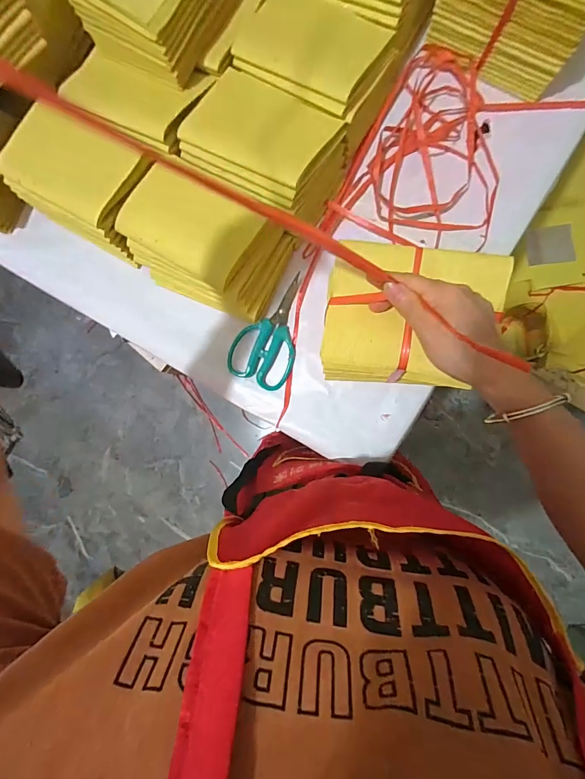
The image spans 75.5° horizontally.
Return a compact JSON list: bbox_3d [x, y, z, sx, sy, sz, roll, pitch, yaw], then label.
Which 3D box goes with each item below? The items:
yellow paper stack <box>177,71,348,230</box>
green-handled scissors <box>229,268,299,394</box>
[{"bbox_3d":[-0.034,-0.284,0.457,0.173,0.089,0.125,28,90,7],"label":"yellow paper stack"},{"bbox_3d":[-0.026,-0.077,0.494,0.080,0.017,0.145,23,90,7],"label":"green-handled scissors"}]

